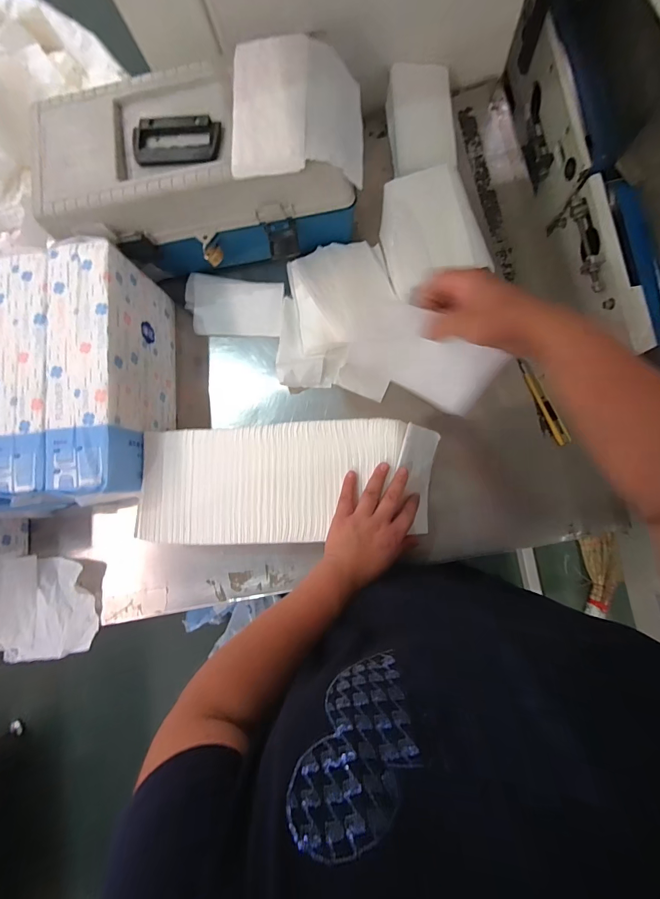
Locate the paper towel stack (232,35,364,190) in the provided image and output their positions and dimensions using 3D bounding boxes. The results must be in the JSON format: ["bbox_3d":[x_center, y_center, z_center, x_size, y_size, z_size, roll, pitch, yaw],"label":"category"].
[{"bbox_3d":[-0.039,-0.391,0.446,0.150,0.048,0.154,-2,84,7],"label":"paper towel stack"}]

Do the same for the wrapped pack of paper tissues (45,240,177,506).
[{"bbox_3d":[-0.306,-0.098,0.547,0.094,0.146,0.329,-4,84,6],"label":"wrapped pack of paper tissues"}]

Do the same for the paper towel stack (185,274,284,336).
[{"bbox_3d":[-0.156,-0.230,0.615,0.163,0.009,0.096,7,86,7],"label":"paper towel stack"}]

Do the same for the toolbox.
[{"bbox_3d":[-0.171,-0.370,0.538,0.388,0.164,0.178,-1,84,7],"label":"toolbox"}]

